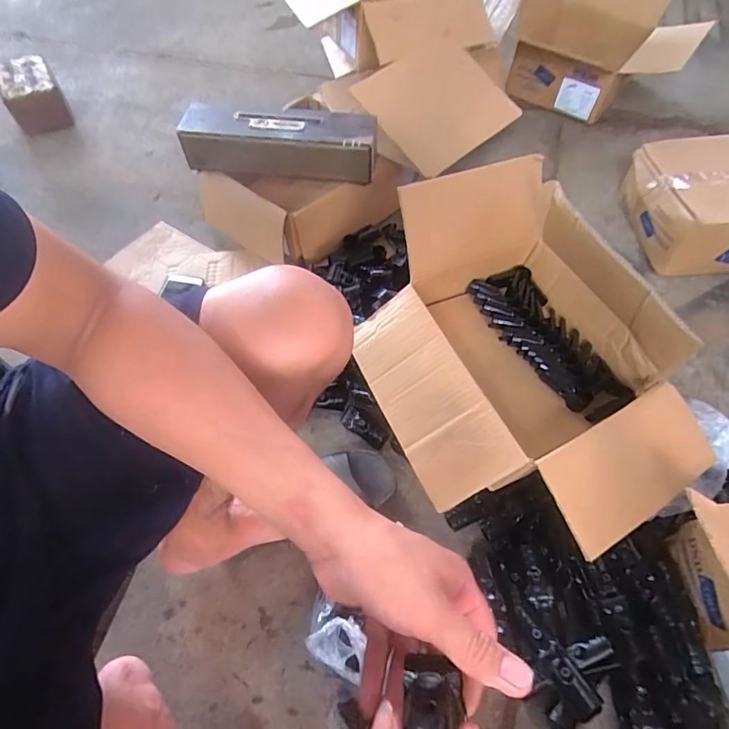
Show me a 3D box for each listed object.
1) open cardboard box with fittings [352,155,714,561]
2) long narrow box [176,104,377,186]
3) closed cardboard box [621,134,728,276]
[{"bbox_3d":[0.223,-0.011,0.660,0.397,0.225,0.502,-23,60,-14],"label":"open cardboard box with fittings"},{"bbox_3d":[-0.171,-0.453,0.931,0.393,0.079,0.118,8,58,6],"label":"long narrow box"},{"bbox_3d":[0.767,-0.349,0.983,0.360,0.140,0.277,-1,58,0],"label":"closed cardboard box"}]

